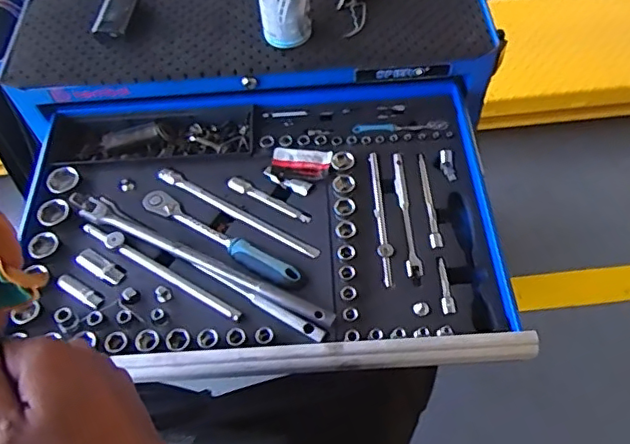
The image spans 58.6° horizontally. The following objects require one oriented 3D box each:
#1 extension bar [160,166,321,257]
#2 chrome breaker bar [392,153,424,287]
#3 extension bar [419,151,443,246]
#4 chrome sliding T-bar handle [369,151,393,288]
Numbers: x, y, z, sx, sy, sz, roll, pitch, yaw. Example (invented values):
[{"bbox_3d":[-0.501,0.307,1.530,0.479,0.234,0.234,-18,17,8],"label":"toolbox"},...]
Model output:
[{"bbox_3d":[-0.101,-0.014,0.727,0.244,0.016,0.022,26,63,19],"label":"extension bar"},{"bbox_3d":[0.114,-0.009,0.712,0.020,0.010,0.195,-5,58,1],"label":"chrome breaker bar"},{"bbox_3d":[0.145,-0.029,0.723,0.015,0.011,0.145,-5,60,1],"label":"extension bar"},{"bbox_3d":[0.084,-0.009,0.710,0.018,0.012,0.196,-3,58,2],"label":"chrome sliding T-bar handle"}]

